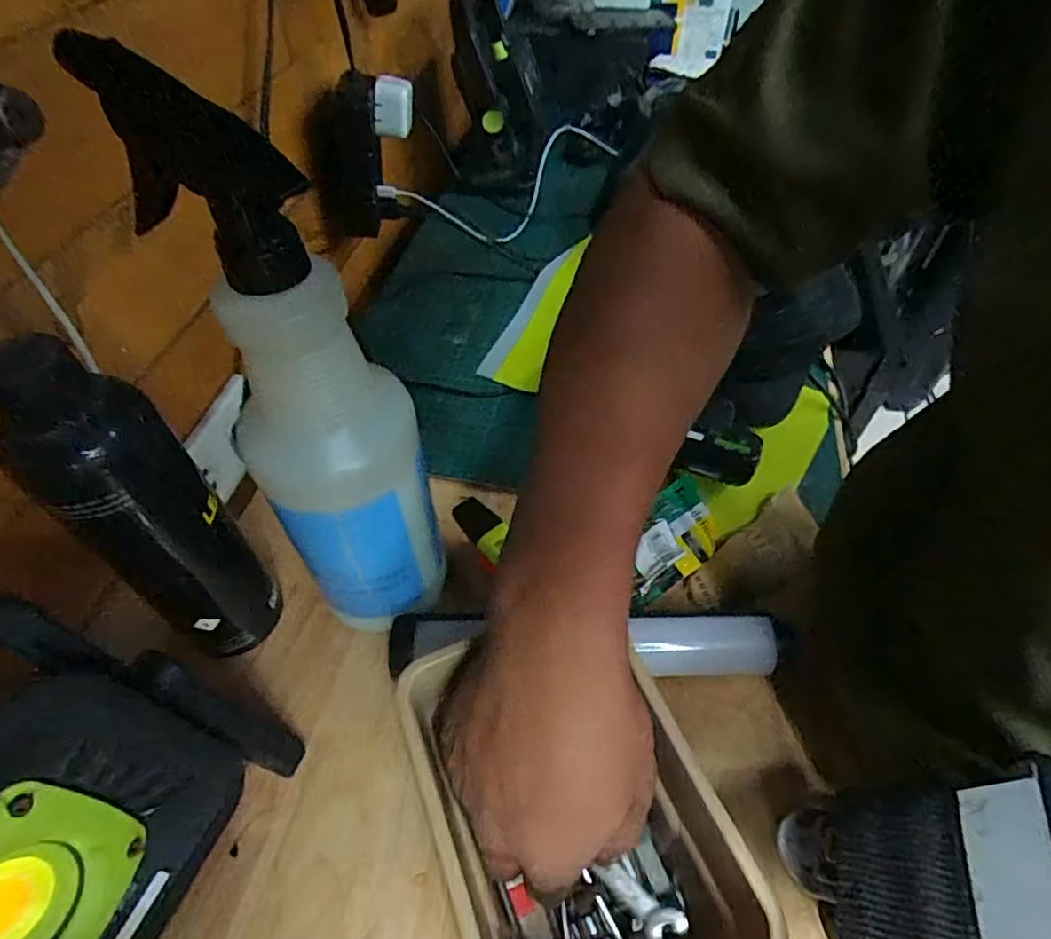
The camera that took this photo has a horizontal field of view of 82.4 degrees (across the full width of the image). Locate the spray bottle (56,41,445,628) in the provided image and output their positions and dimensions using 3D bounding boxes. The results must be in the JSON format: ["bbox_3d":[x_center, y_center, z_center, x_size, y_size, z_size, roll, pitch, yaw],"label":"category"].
[{"bbox_3d":[-0.097,-0.020,0.299,0.080,0.297,0.090,-24,54,-17],"label":"spray bottle"}]

